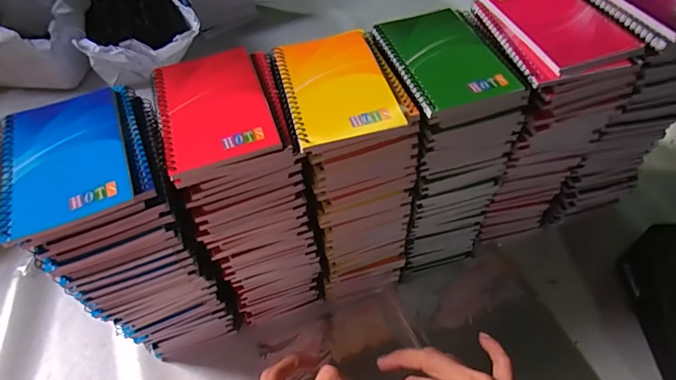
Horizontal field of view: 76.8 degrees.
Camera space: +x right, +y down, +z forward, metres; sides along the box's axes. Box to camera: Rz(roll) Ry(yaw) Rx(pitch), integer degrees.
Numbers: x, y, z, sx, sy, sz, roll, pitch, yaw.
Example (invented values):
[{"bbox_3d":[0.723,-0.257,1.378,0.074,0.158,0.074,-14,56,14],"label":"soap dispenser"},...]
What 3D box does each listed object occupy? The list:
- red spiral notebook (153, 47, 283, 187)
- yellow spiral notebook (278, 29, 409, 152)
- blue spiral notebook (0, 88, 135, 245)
[{"bbox_3d":[-0.100,-0.068,0.339,0.081,0.007,0.126,-18,55,-10],"label":"red spiral notebook"},{"bbox_3d":[-0.003,-0.091,0.353,0.082,0.008,0.133,-13,54,-6],"label":"yellow spiral notebook"},{"bbox_3d":[-0.201,-0.024,0.311,0.088,0.011,0.121,-22,55,-13],"label":"blue spiral notebook"}]

